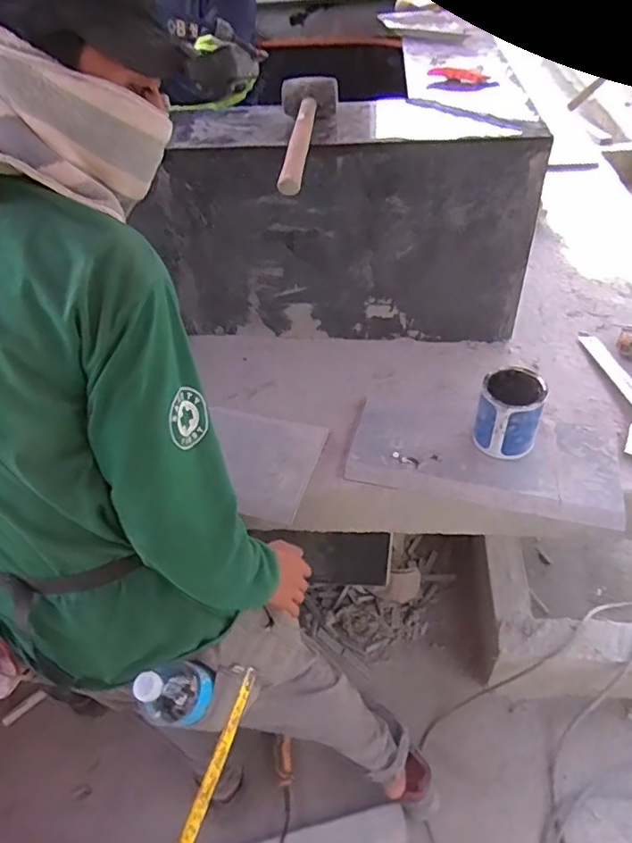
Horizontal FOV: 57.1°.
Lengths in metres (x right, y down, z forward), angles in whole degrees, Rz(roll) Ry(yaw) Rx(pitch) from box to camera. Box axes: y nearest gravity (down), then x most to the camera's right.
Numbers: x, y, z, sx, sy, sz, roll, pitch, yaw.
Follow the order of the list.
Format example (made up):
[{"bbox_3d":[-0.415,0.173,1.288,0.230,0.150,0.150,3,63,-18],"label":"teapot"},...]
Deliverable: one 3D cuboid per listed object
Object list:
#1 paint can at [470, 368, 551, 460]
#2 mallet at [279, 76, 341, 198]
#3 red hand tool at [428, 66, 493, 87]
[{"bbox_3d":[0.322,-0.014,0.965,0.099,0.114,0.110,18,49,22],"label":"paint can"},{"bbox_3d":[-0.010,-0.491,0.971,0.100,0.072,0.305,-3,44,2],"label":"mallet"},{"bbox_3d":[0.297,-0.714,1.198,0.136,0.018,0.035,31,57,31],"label":"red hand tool"}]

